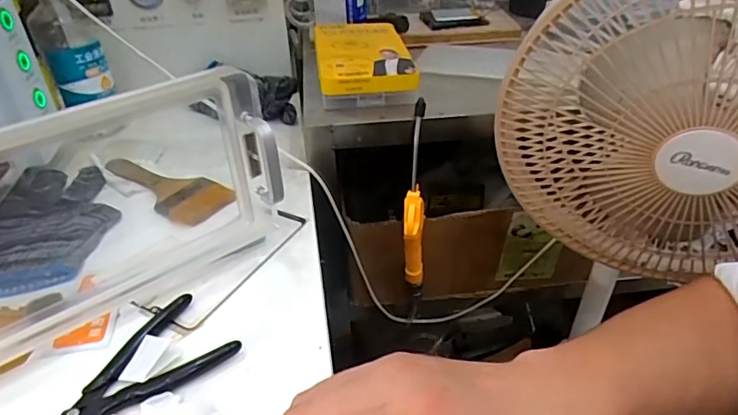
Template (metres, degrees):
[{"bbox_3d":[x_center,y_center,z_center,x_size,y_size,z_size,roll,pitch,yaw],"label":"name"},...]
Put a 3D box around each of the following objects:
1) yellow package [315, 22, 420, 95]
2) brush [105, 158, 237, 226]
[{"bbox_3d":[-0.008,-0.182,0.609,0.106,0.022,0.181,-5,35,-4],"label":"yellow package"},{"bbox_3d":[-0.210,-0.024,0.521,0.155,0.009,0.062,22,41,27],"label":"brush"}]

